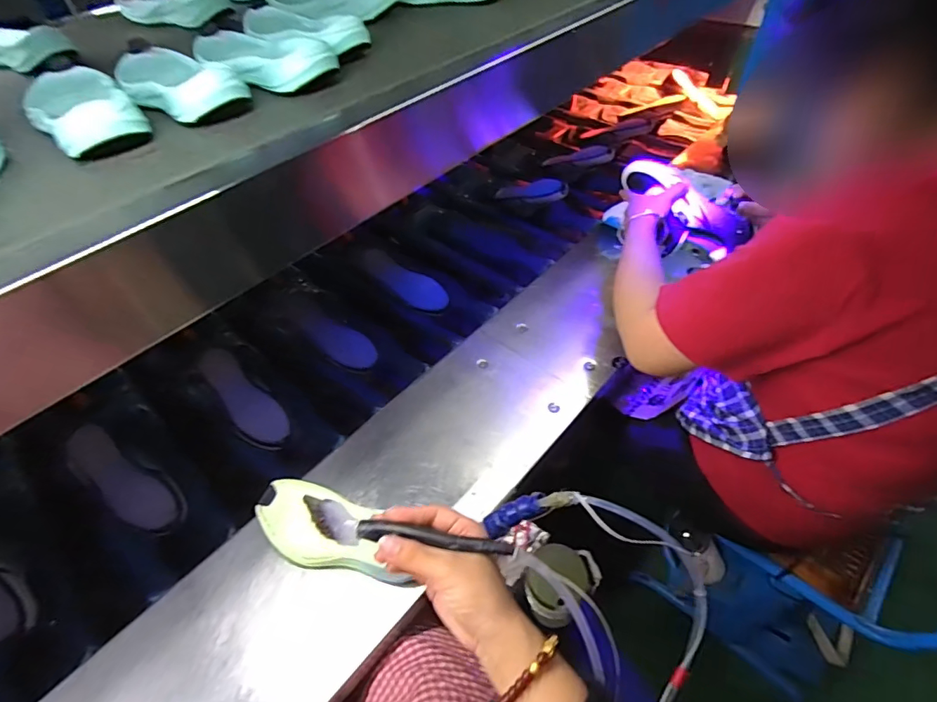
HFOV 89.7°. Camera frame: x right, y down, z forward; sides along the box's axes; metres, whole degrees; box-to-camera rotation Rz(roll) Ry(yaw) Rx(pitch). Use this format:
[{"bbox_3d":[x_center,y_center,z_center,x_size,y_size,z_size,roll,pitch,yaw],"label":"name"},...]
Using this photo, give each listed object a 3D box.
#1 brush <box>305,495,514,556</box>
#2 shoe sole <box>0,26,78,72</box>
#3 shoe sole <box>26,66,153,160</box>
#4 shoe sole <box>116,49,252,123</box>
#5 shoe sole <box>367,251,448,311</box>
[{"bbox_3d":[-0.049,0.145,0.367,0.166,0.027,0.021,6,48,12],"label":"brush"},{"bbox_3d":[-0.625,-0.414,0.641,0.193,0.035,0.088,23,53,25],"label":"shoe sole"},{"bbox_3d":[-0.400,-0.254,0.483,0.084,0.034,0.201,-33,52,-23],"label":"shoe sole"},{"bbox_3d":[-0.328,-0.302,0.521,0.090,0.033,0.200,-35,53,-25],"label":"shoe sole"},{"bbox_3d":[-0.124,-0.135,0.941,0.180,0.011,0.079,26,57,-9],"label":"shoe sole"}]

